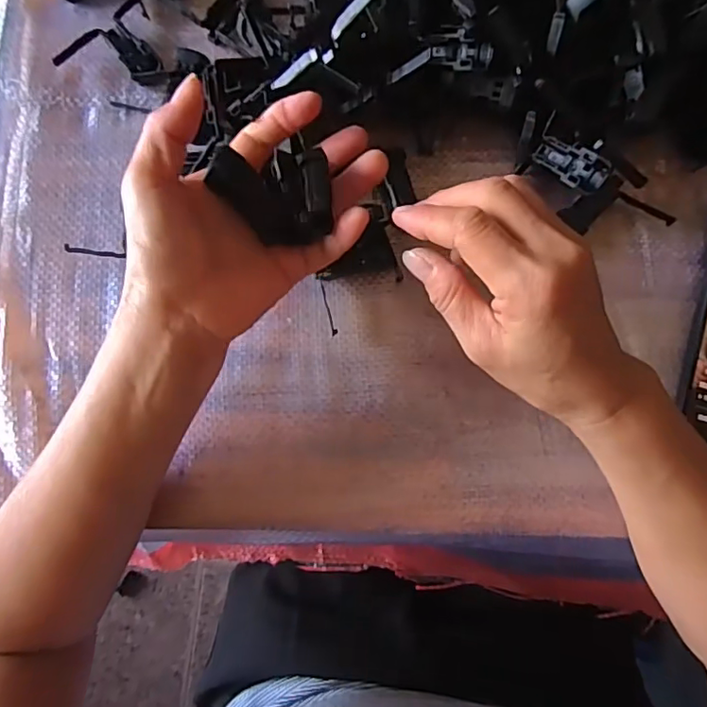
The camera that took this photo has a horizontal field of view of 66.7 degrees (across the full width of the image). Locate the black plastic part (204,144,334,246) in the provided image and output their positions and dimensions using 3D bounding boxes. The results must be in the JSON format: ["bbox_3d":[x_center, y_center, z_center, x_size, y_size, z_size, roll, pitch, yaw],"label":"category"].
[{"bbox_3d":[-0.038,-0.077,0.261,0.051,0.024,0.046,-12,79,-2],"label":"black plastic part"}]

